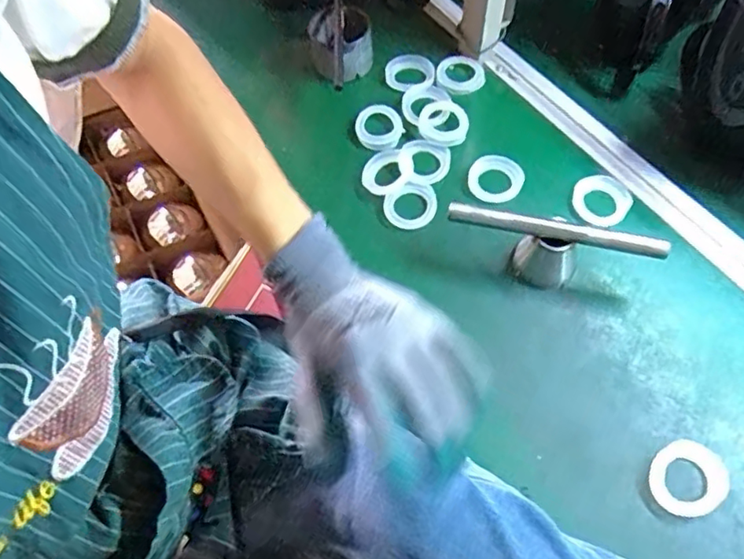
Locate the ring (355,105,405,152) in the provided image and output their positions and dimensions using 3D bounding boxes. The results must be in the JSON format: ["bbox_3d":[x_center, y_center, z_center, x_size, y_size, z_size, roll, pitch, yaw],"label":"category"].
[{"bbox_3d":[0.006,-0.176,0.694,0.055,0.013,0.053,0,59,-1],"label":"ring"}]

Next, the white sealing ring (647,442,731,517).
[{"bbox_3d":[0.263,0.164,0.499,0.057,0.009,0.062,0,59,-1],"label":"white sealing ring"}]

